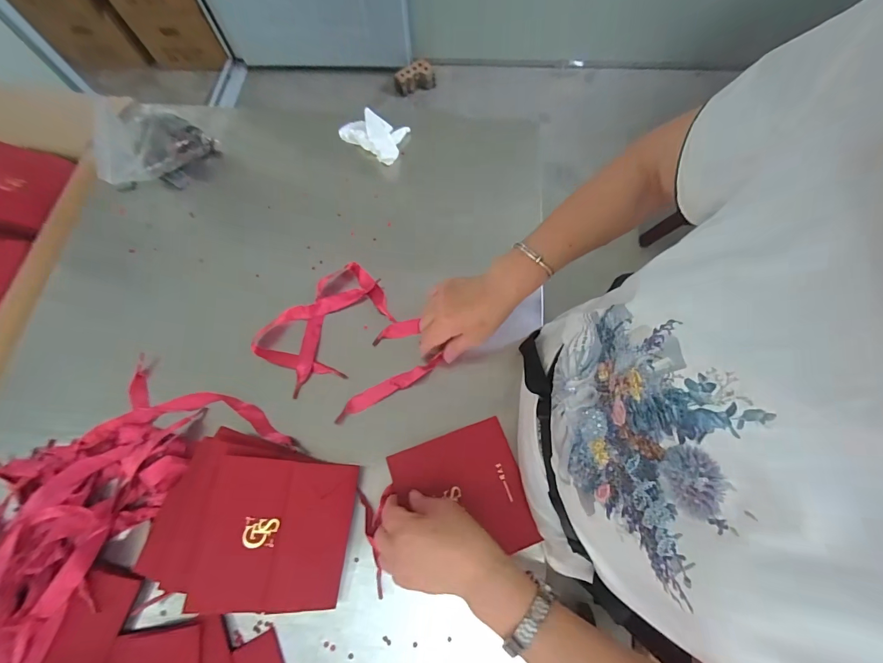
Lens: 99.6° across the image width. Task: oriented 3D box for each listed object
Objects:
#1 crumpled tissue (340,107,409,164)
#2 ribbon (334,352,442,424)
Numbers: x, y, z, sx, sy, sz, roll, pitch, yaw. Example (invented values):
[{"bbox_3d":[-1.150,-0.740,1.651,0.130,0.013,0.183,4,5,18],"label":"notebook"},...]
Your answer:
[{"bbox_3d":[-0.103,-0.318,0.605,0.107,0.025,0.075,37,78,13],"label":"crumpled tissue"},{"bbox_3d":[-0.066,0.070,0.471,0.147,0.014,0.022,-28,73,-5],"label":"ribbon"}]

